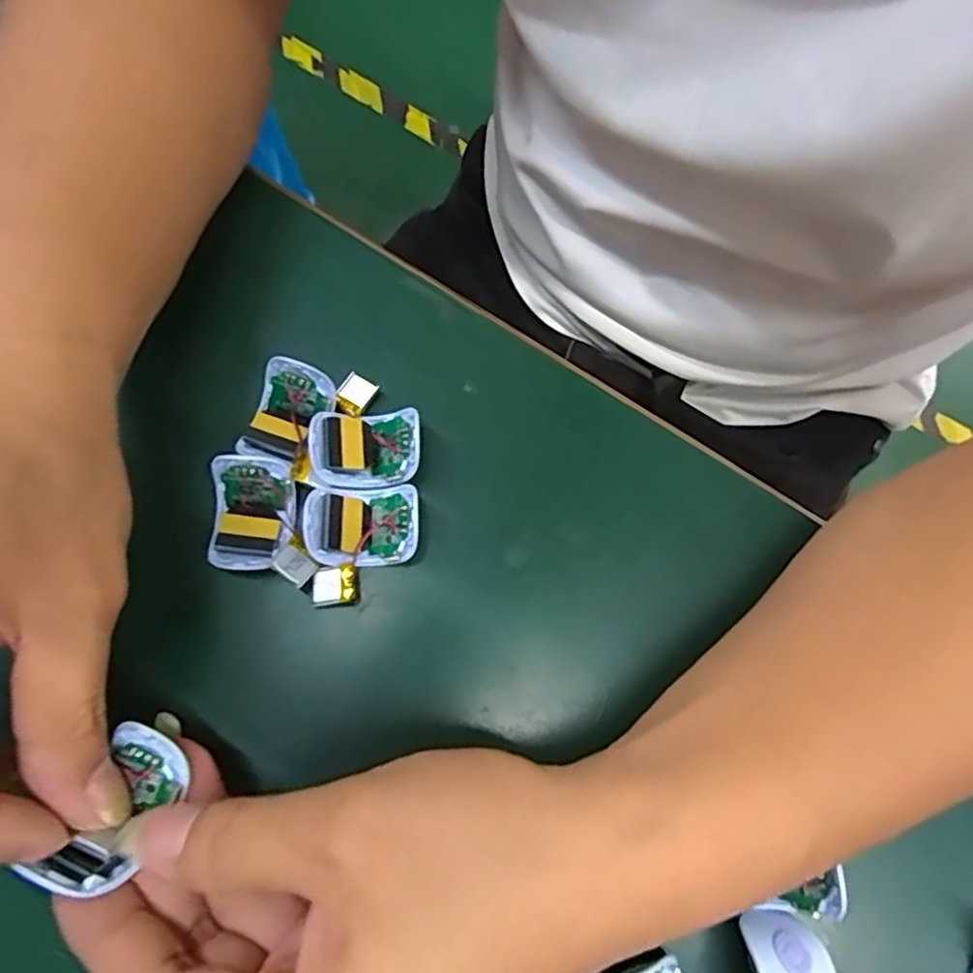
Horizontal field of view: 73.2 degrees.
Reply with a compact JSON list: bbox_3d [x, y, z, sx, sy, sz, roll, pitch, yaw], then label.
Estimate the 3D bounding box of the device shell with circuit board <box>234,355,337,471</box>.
[{"bbox_3d":[-0.079,-0.028,0.257,0.027,0.017,0.039,22,75,5],"label":"device shell with circuit board"}]

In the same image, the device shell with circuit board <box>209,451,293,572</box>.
[{"bbox_3d":[-0.089,0.011,0.244,0.029,0.020,0.040,5,74,0],"label":"device shell with circuit board"}]

